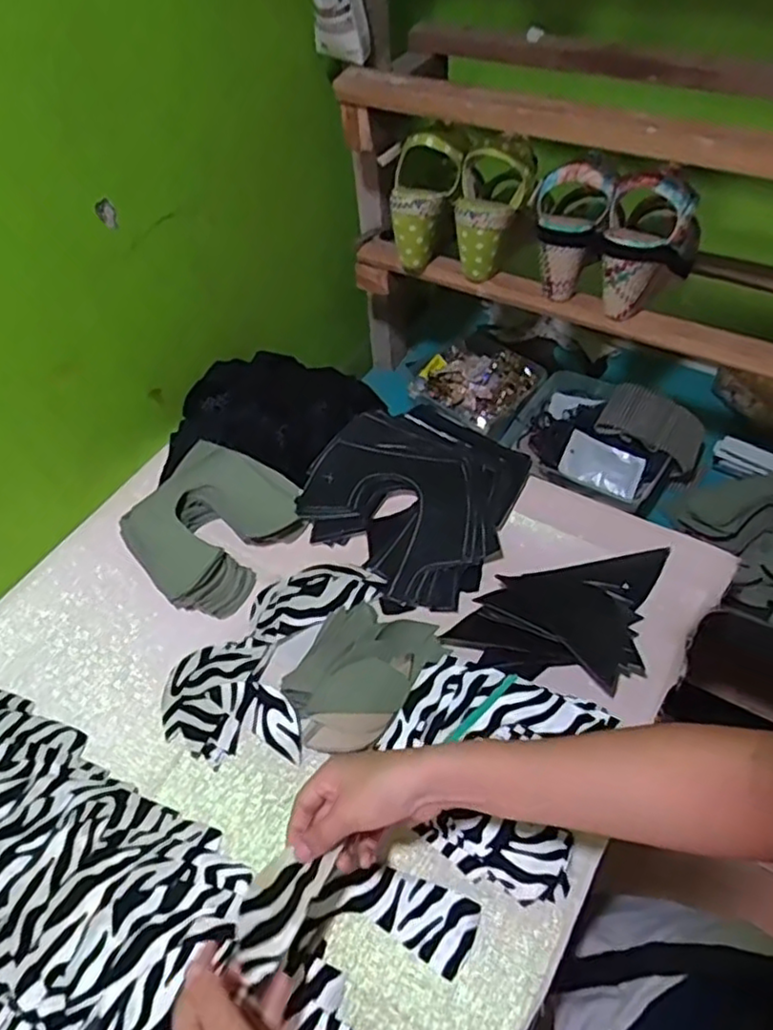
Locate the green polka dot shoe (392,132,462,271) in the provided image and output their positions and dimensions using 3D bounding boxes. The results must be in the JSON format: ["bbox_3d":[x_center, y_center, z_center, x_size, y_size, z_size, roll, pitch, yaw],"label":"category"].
[{"bbox_3d":[0.034,-0.361,0.786,0.085,0.145,0.065,19,28,18],"label":"green polka dot shoe"}]

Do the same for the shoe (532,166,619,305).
[{"bbox_3d":[0.195,-0.303,0.723,0.080,0.127,0.069,9,52,11],"label":"shoe"}]

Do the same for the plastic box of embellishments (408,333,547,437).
[{"bbox_3d":[0.133,-0.194,0.975,0.156,0.033,0.154,32,59,25],"label":"plastic box of embellishments"}]

